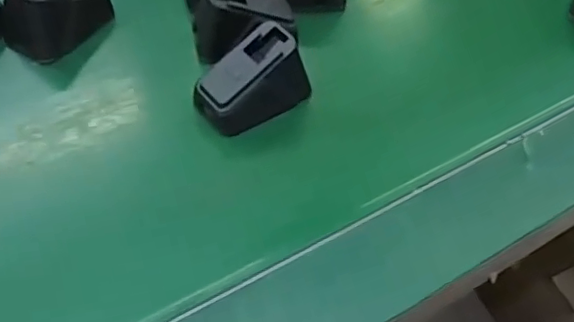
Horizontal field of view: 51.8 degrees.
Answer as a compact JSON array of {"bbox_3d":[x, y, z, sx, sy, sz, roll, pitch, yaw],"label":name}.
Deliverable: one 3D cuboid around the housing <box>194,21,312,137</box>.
[{"bbox_3d":[-0.020,-0.050,0.357,0.067,0.038,0.040,-29,60,-23],"label":"housing"}]

